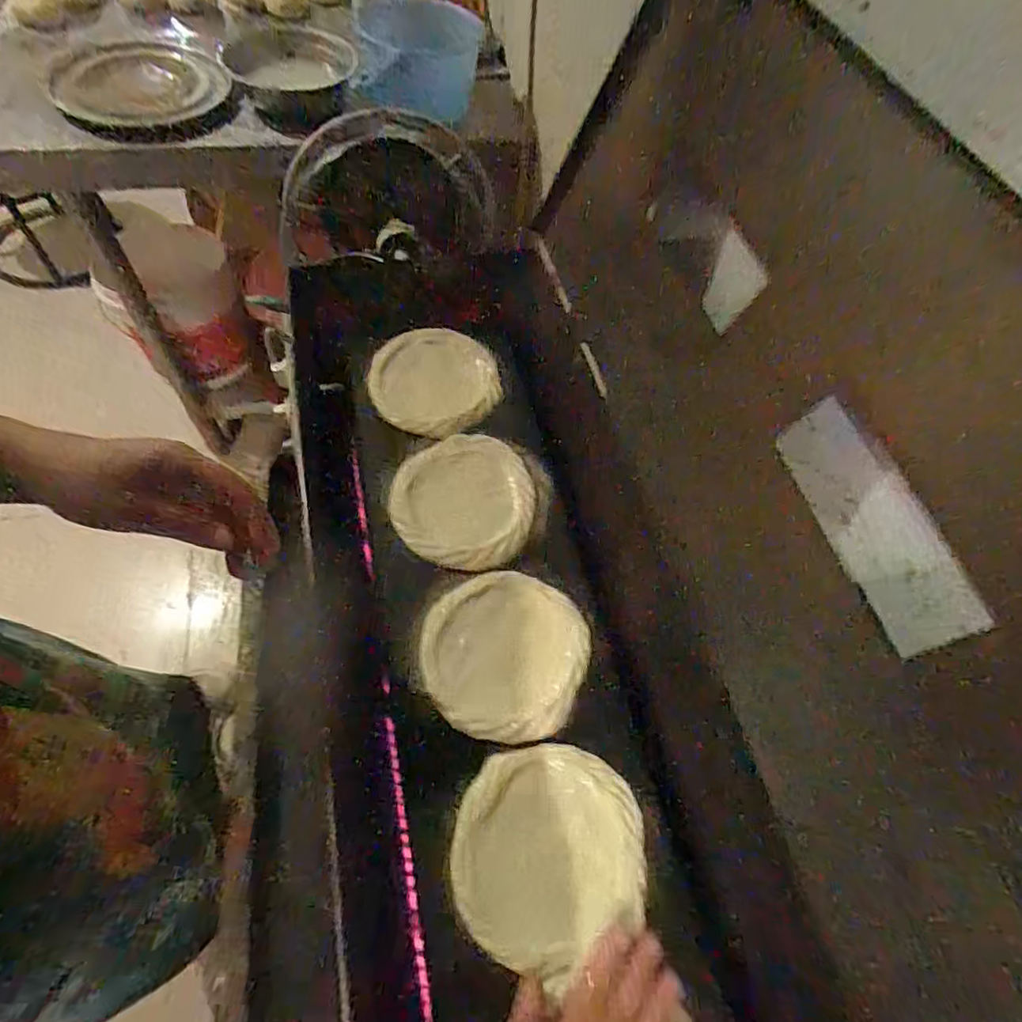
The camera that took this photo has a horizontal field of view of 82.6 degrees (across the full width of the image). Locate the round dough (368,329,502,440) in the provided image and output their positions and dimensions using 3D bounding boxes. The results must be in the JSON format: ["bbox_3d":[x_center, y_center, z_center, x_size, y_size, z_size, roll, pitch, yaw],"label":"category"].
[{"bbox_3d":[-0.083,-0.141,0.638,0.135,0.033,0.134,3,59,-5],"label":"round dough"}]

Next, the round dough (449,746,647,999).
[{"bbox_3d":[0.028,0.244,0.416,0.134,0.011,0.137,3,59,-5],"label":"round dough"}]

